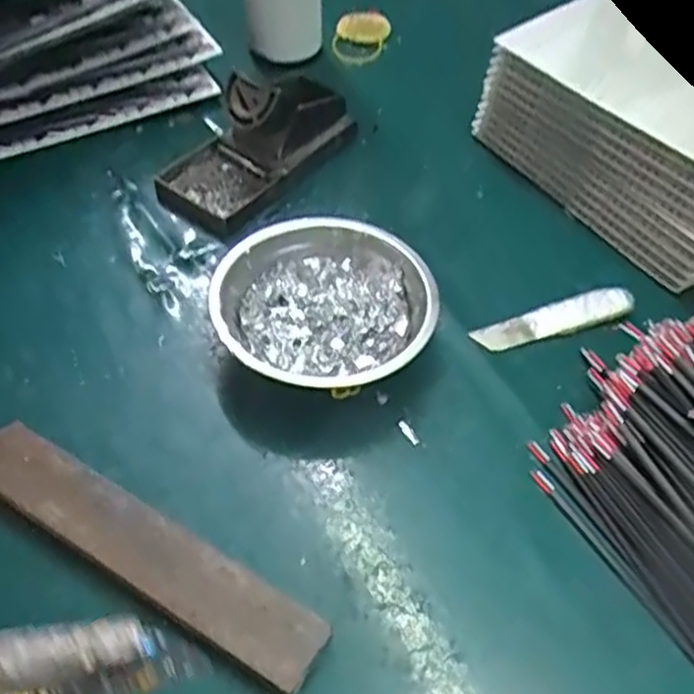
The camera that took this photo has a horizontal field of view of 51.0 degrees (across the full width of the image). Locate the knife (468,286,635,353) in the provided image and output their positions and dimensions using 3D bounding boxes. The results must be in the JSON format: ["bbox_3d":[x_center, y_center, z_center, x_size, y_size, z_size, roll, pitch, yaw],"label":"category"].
[{"bbox_3d":[0.129,-0.017,0.450,0.104,0.006,0.020,-16,55,-12],"label":"knife"}]

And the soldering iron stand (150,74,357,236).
[{"bbox_3d":[-0.061,-0.149,0.509,0.072,0.068,0.150,35,58,22],"label":"soldering iron stand"}]

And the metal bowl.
[{"bbox_3d":[-0.011,-0.021,0.431,0.122,0.049,0.117,0,53,0],"label":"metal bowl"}]

